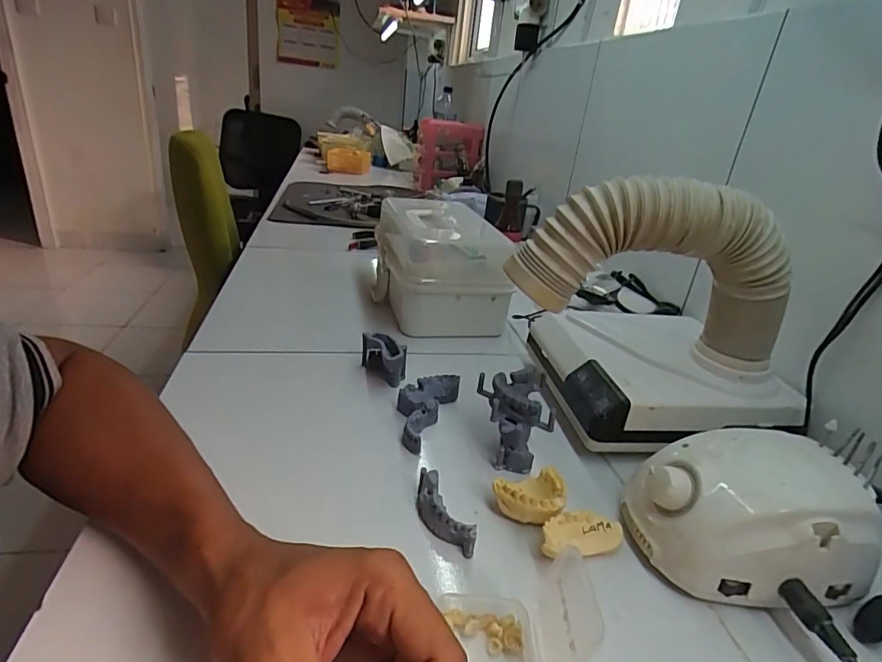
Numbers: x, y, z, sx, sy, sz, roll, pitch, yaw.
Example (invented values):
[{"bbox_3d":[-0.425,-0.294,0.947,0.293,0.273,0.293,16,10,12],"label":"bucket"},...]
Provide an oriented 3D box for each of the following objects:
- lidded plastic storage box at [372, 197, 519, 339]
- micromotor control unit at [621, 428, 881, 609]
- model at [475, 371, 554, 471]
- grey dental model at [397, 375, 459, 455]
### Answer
[{"bbox_3d":[-0.007,-0.096,0.725,0.157,0.131,0.226,0,27,-13],"label":"lidded plastic storage box"},{"bbox_3d":[0.214,0.131,0.355,0.142,0.085,0.096,4,24,-3],"label":"micromotor control unit"},{"bbox_3d":[0.064,0.077,0.452,0.065,0.066,0.077,8,25,6],"label":"model"},{"bbox_3d":[-0.021,0.078,0.487,0.046,0.033,0.107,14,26,18],"label":"grey dental model"}]

